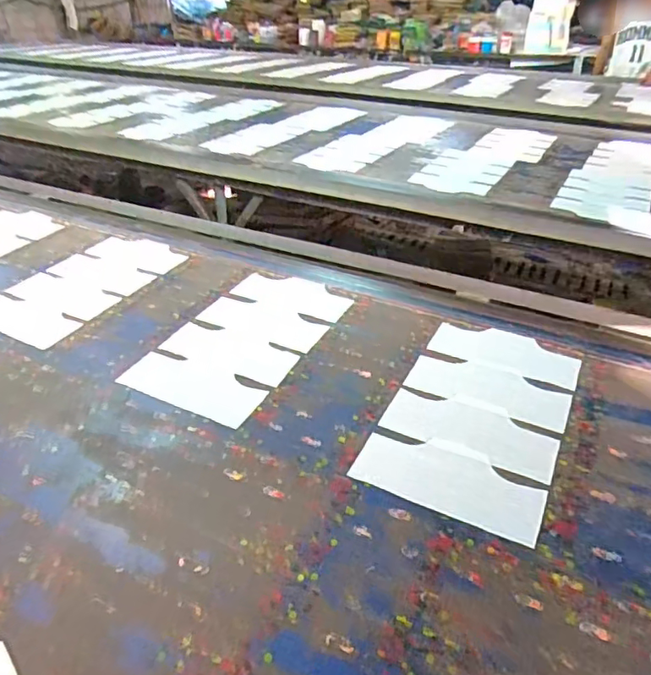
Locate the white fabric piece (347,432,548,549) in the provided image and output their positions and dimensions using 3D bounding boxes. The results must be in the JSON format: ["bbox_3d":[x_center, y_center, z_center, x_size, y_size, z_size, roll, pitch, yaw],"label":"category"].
[{"bbox_3d":[0.191,0.214,0.850,0.284,0.009,0.128,16,39,23],"label":"white fabric piece"}]

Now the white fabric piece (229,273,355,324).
[{"bbox_3d":[-0.076,-0.103,1.315,0.291,0.011,0.141,18,40,25],"label":"white fabric piece"}]

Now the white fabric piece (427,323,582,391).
[{"bbox_3d":[0.370,0.025,1.120,0.286,0.006,0.141,17,40,24],"label":"white fabric piece"}]

